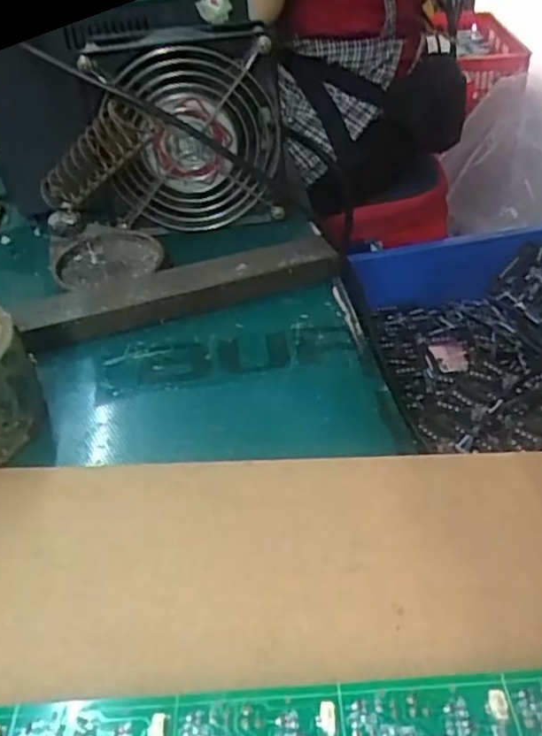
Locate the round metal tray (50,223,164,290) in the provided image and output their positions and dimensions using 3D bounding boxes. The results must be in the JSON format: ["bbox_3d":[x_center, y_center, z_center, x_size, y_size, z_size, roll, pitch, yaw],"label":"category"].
[{"bbox_3d":[-0.102,-0.070,0.412,0.063,0.019,0.062,-3,37,2],"label":"round metal tray"}]

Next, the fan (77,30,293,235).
[{"bbox_3d":[-0.046,-0.140,0.406,0.107,0.112,0.031,-4,37,0],"label":"fan"}]

